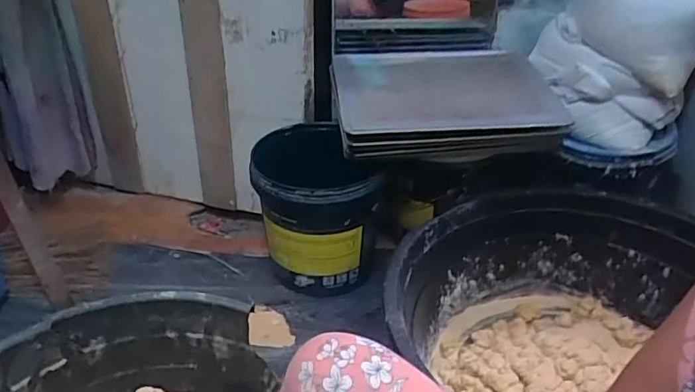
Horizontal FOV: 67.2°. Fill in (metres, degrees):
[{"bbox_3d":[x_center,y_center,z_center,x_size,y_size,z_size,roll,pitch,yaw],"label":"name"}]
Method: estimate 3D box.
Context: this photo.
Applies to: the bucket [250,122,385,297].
[{"bbox_3d":[-0.078,0.048,1.214,0.258,0.338,0.262,-11,33,-16],"label":"bucket"}]

